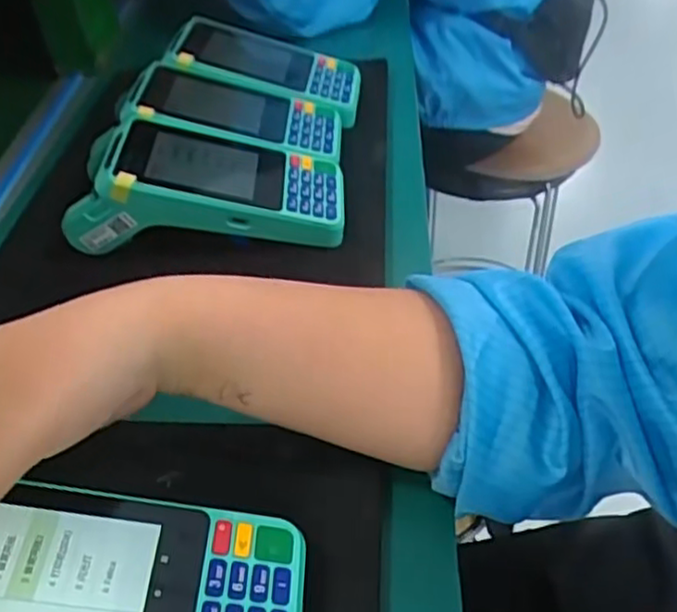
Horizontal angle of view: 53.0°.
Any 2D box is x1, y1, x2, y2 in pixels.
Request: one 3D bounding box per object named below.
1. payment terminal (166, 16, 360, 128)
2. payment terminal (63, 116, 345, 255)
[{"bbox_3d":[-0.060,-0.195,0.567,0.153,0.037,0.097,13,41,-13],"label":"payment terminal"},{"bbox_3d":[-0.083,-0.081,0.443,0.166,0.064,0.080,-5,45,1],"label":"payment terminal"}]

